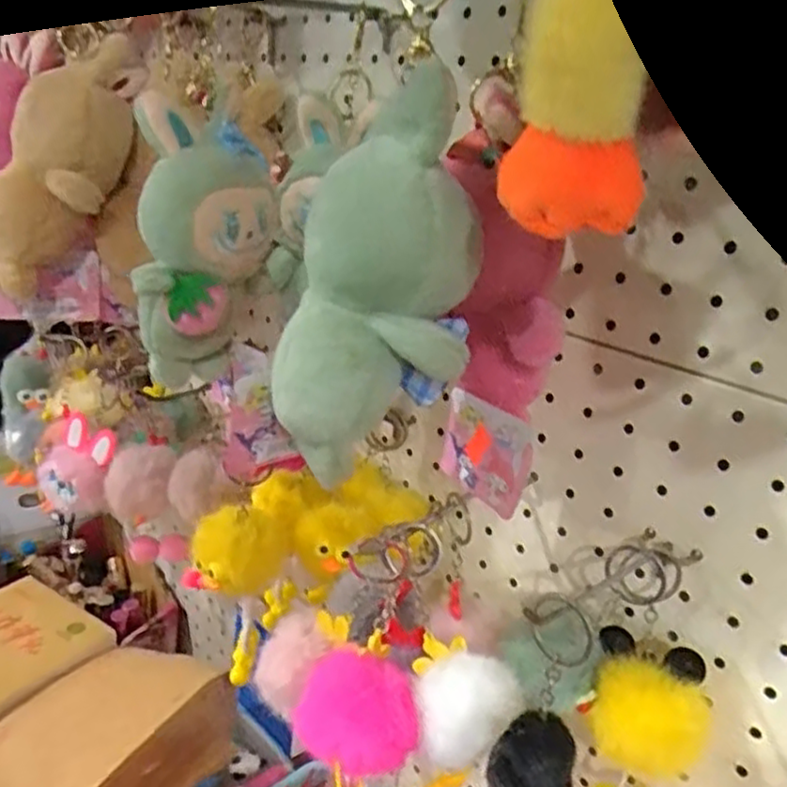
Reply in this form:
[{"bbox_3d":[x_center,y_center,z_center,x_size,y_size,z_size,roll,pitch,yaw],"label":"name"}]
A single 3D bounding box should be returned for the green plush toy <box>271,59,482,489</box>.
[{"bbox_3d":[-0.007,-0.041,0.280,0.073,0.142,0.051,4,19,-8],"label":"green plush toy"}]

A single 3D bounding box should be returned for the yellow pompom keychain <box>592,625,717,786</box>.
[{"bbox_3d":[0.124,0.176,0.356,0.057,0.100,0.051,17,21,25],"label":"yellow pompom keychain"}]

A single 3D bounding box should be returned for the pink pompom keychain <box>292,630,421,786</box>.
[{"bbox_3d":[-0.019,0.162,0.340,0.053,0.058,0.070,2,20,-14],"label":"pink pompom keychain"}]

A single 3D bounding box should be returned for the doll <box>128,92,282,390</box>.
[{"bbox_3d":[-0.104,-0.074,0.396,0.070,0.152,0.054,4,19,-8],"label":"doll"}]

